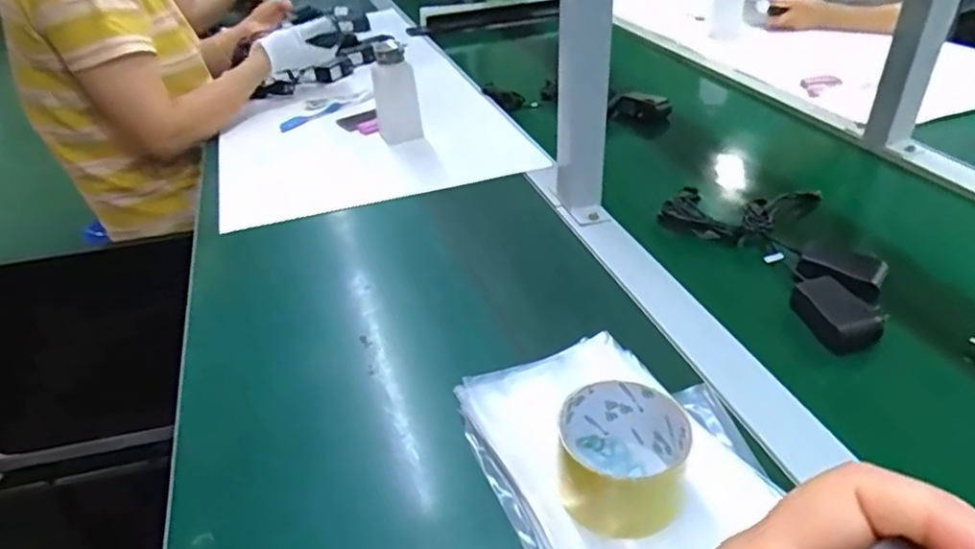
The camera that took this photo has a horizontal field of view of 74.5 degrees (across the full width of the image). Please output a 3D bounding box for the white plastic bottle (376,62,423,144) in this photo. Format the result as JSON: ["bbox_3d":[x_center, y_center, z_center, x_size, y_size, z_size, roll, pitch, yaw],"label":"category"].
[{"bbox_3d":[-0.127,-0.242,0.902,0.058,0.112,0.044,-8,35,-6],"label":"white plastic bottle"}]

